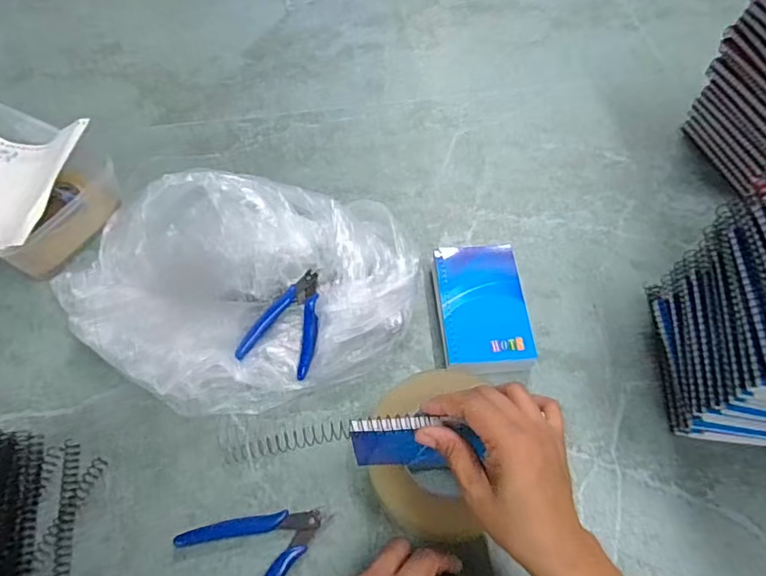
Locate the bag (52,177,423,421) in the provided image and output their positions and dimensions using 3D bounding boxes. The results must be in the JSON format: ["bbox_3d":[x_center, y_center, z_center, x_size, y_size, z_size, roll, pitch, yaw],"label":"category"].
[{"bbox_3d":[-0.134,-0.004,0.507,0.323,0.101,0.222,-21,59,-12],"label":"bag"}]

